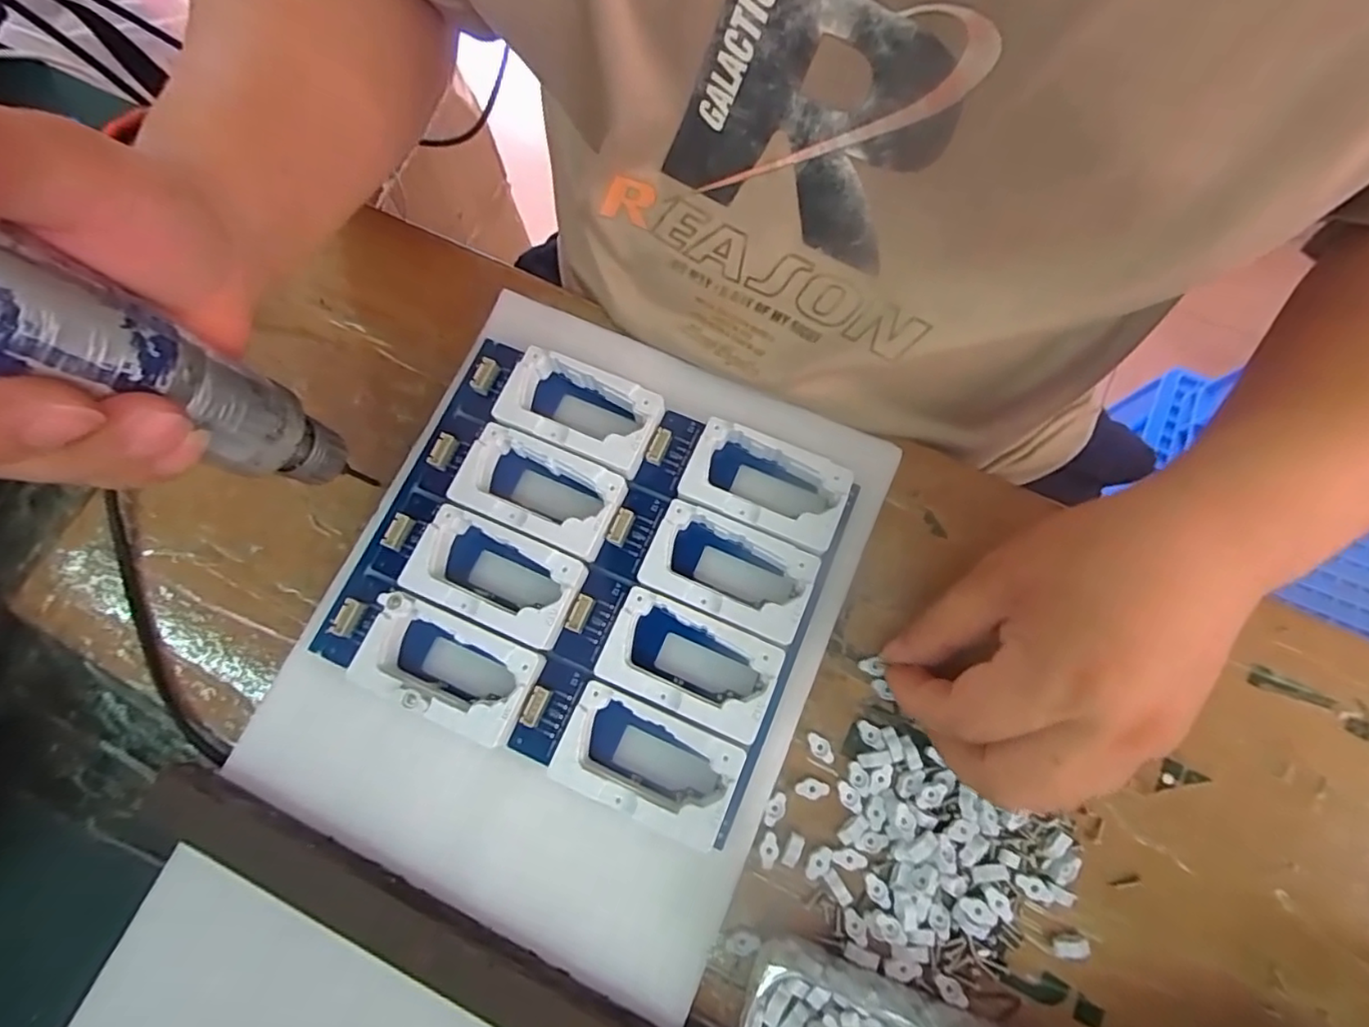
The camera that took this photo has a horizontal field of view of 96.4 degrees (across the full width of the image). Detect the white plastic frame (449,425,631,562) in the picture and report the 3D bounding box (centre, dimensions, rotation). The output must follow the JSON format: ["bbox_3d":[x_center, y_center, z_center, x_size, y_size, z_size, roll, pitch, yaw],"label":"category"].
[{"bbox_3d":[-0.063,-0.008,0.269,0.070,0.019,0.039,23,77,7],"label":"white plastic frame"}]

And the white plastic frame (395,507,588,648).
[{"bbox_3d":[-0.080,0.028,0.259,0.070,0.015,0.039,23,77,7],"label":"white plastic frame"}]

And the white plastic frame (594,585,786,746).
[{"bbox_3d":[0.002,0.061,0.248,0.068,0.014,0.039,22,77,7],"label":"white plastic frame"}]

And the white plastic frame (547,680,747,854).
[{"bbox_3d":[-0.014,0.099,0.243,0.068,0.022,0.039,22,77,7],"label":"white plastic frame"}]

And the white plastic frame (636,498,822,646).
[{"bbox_3d":[0.019,0.025,0.259,0.068,0.016,0.039,23,77,7],"label":"white plastic frame"}]

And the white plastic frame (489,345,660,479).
[{"bbox_3d":[-0.047,-0.045,0.280,0.071,0.020,0.042,23,77,8],"label":"white plastic frame"}]

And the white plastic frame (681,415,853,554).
[{"bbox_3d":[0.035,-0.011,0.269,0.068,0.020,0.040,22,77,7],"label":"white plastic frame"}]

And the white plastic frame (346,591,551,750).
[{"bbox_3d":[-0.096,0.062,0.245,0.071,0.014,0.038,21,76,7],"label":"white plastic frame"}]

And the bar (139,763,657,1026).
[{"bbox_3d":[-0.098,0.157,0.225,0.231,0.019,0.025,24,77,8],"label":"bar"}]

